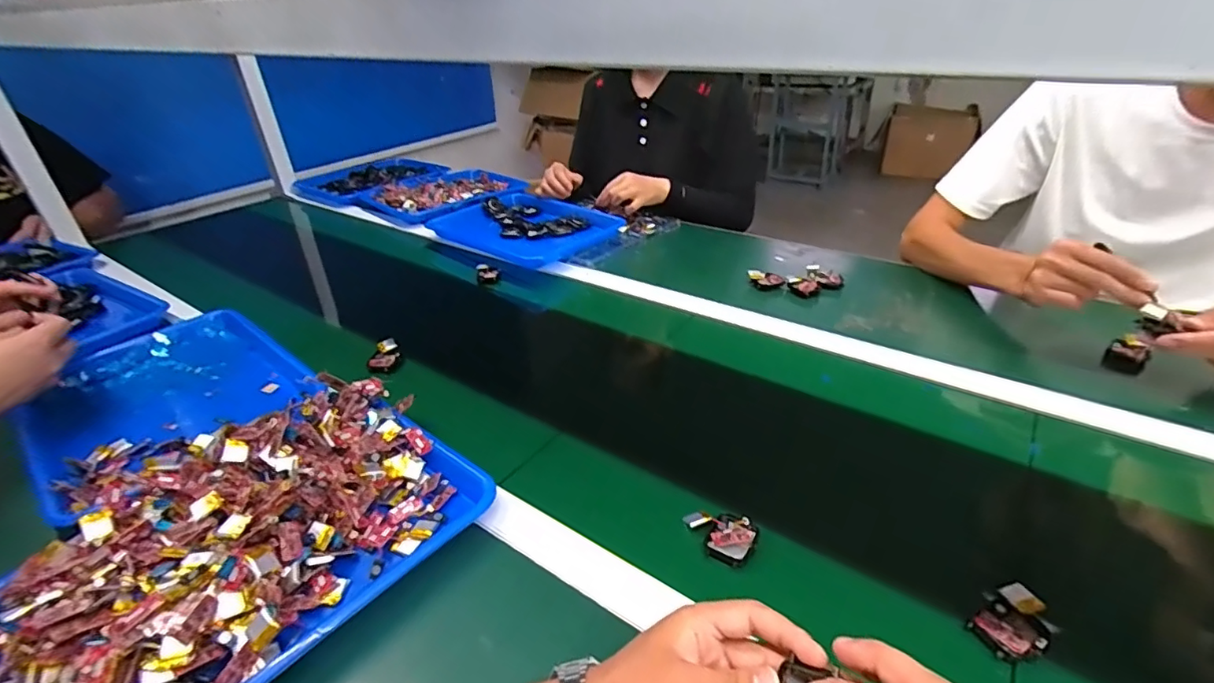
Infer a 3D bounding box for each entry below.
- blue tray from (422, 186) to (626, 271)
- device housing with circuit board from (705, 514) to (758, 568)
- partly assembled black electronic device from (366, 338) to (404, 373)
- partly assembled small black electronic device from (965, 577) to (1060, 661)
[{"bbox_3d":[-0.157,-0.222,1.041,0.343,0.030,0.247,24,41,37],"label":"blue tray"},{"bbox_3d":[0.105,0.164,0.463,0.037,0.010,0.047,13,35,25],"label":"device housing with circuit board"},{"bbox_3d":[-0.289,0.020,0.726,0.026,0.031,0.054,0,32,6],"label":"partly assembled black electronic device"},{"bbox_3d":[0.284,0.196,0.386,0.056,0.010,0.040,-24,37,-29],"label":"partly assembled small black electronic device"}]

